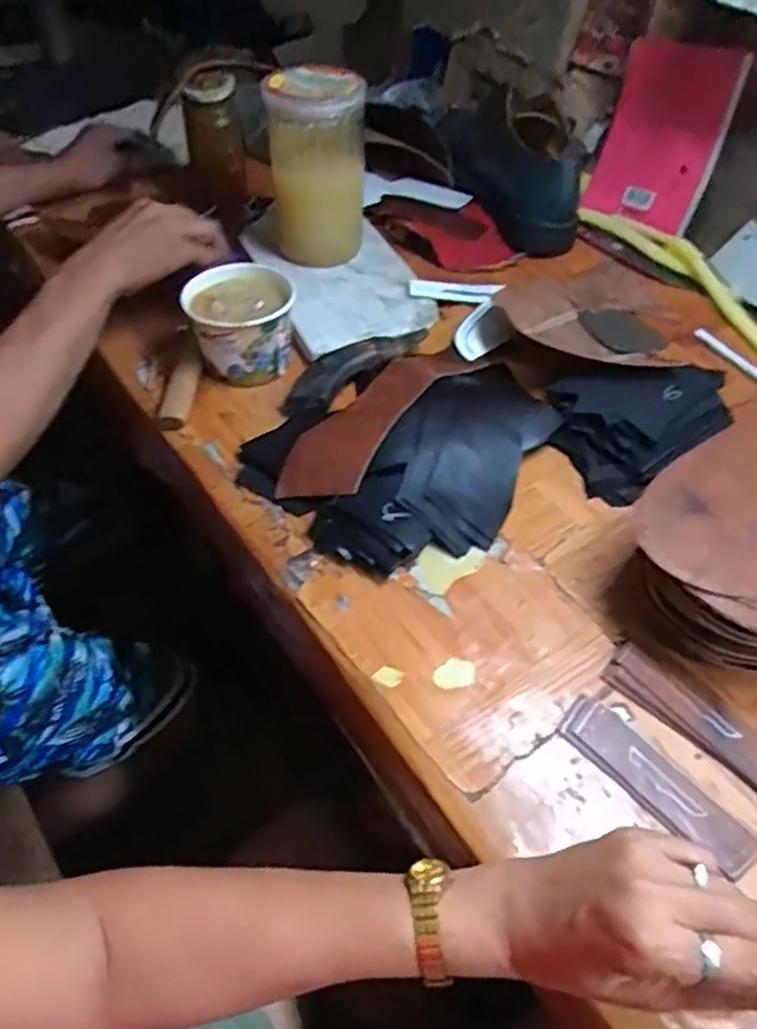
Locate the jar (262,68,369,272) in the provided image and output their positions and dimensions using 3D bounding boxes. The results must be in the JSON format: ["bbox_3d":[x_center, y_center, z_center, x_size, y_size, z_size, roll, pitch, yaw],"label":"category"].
[{"bbox_3d":[-0.062,-0.355,0.731,0.096,0.162,0.099,1,49,0],"label":"jar"}]

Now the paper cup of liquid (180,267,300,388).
[{"bbox_3d":[-0.124,-0.176,0.648,0.095,0.072,0.096,-10,50,-9],"label":"paper cup of liquid"}]

